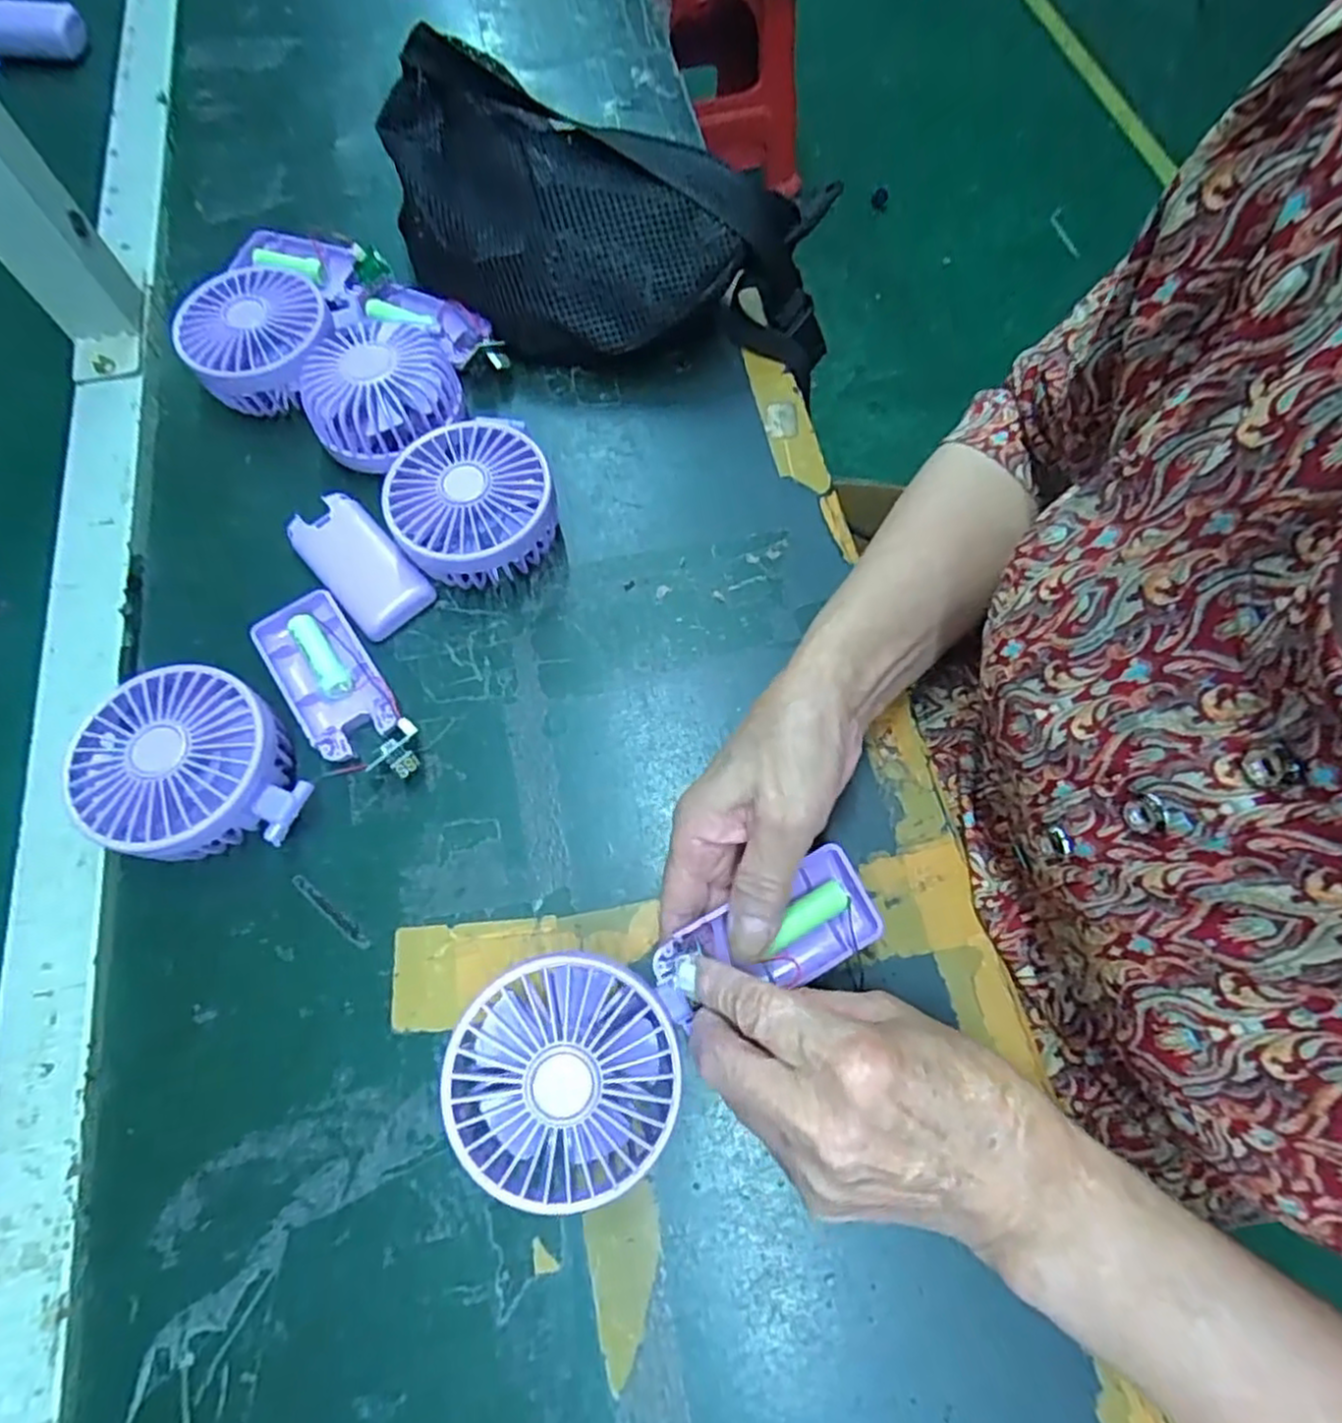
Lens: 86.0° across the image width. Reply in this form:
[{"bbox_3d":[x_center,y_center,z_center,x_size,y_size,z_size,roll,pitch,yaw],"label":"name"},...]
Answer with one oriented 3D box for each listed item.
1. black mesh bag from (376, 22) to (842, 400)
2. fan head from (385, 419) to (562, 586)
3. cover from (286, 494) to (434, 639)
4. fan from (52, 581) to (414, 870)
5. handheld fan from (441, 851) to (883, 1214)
[{"bbox_3d":[-0.051,-0.290,0.436,0.297,0.086,0.137,19,69,8],"label":"black mesh bag"},{"bbox_3d":[-0.105,-0.109,0.387,0.082,0.043,0.084,0,68,0],"label":"fan head"},{"bbox_3d":[-0.171,-0.081,0.394,0.043,0.015,0.087,-40,73,-15],"label":"cover"},{"bbox_3d":[-0.205,0.010,0.342,0.131,0.042,0.114,-35,72,-13],"label":"fan"},{"bbox_3d":[0.004,0.117,0.283,0.181,0.028,0.079,-23,69,-18],"label":"handheld fan"}]

